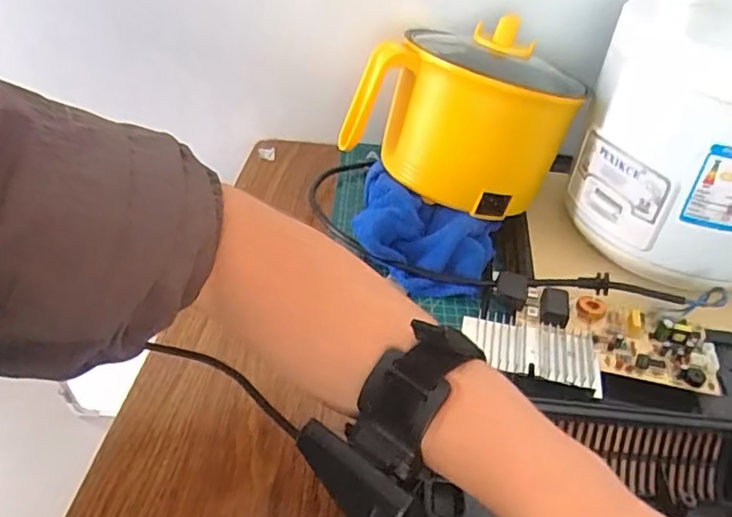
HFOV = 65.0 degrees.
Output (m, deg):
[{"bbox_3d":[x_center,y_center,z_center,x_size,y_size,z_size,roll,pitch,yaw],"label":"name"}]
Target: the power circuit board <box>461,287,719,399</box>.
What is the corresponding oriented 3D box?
[{"bbox_3d":[0.166,0.065,0.428,0.177,0.025,0.094,12,41,9],"label":"power circuit board"}]

